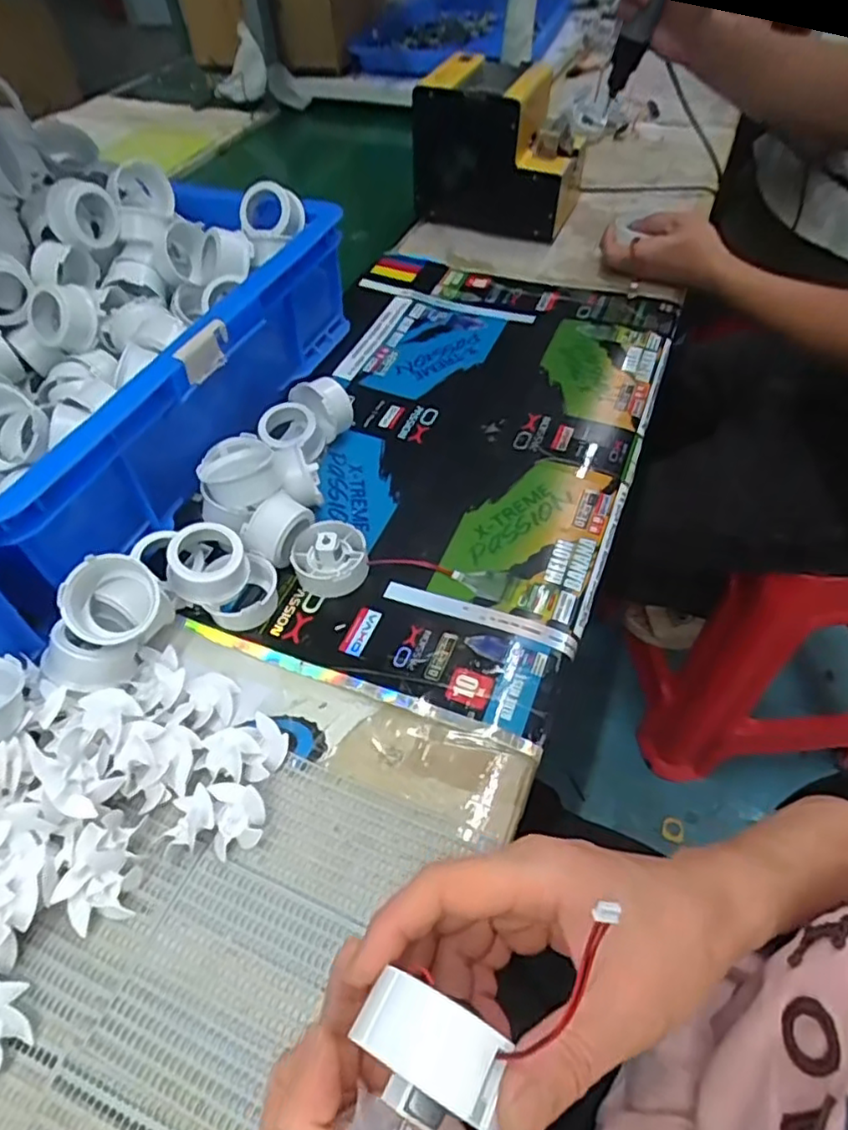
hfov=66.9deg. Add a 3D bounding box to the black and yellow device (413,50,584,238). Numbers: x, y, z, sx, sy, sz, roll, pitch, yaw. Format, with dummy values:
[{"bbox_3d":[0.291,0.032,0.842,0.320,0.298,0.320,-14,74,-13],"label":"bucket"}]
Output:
[{"bbox_3d":[0.090,-0.501,0.772,0.191,0.161,0.120,19,55,16],"label":"black and yellow device"}]

